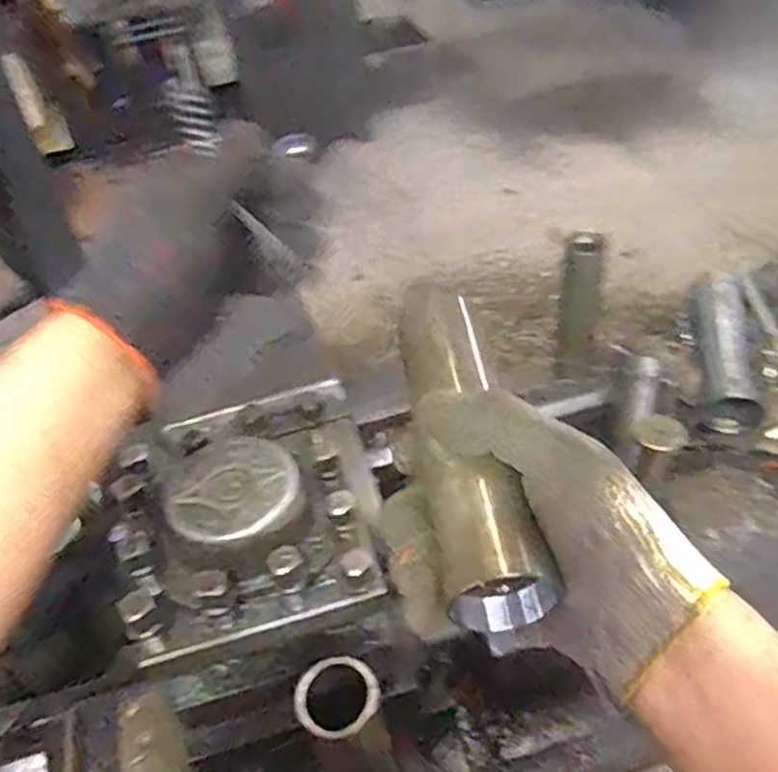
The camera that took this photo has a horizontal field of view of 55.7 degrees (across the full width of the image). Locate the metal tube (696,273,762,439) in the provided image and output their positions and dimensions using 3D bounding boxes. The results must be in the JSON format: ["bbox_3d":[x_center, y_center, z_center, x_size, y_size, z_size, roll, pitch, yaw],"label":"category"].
[{"bbox_3d":[0.357,-0.040,0.786,0.055,0.054,0.197,5,45,12],"label":"metal tube"}]

